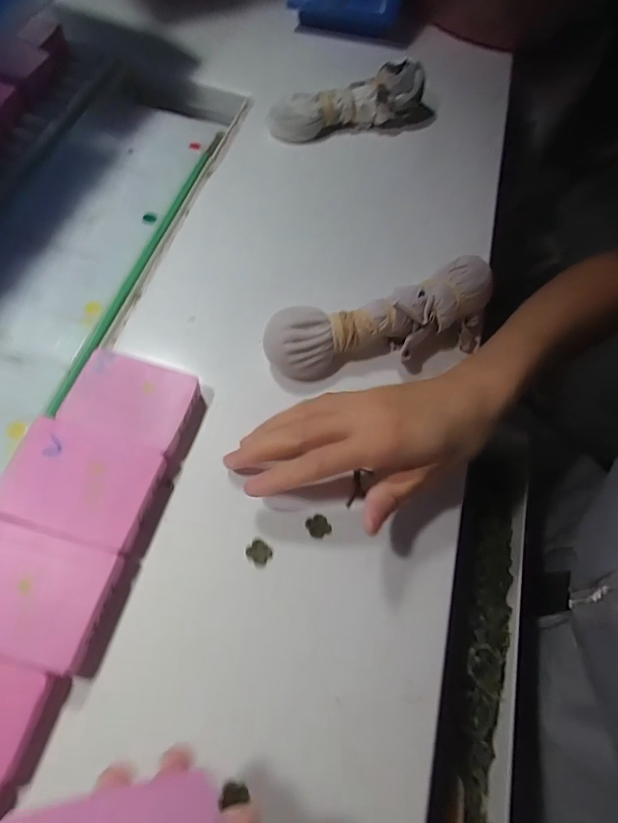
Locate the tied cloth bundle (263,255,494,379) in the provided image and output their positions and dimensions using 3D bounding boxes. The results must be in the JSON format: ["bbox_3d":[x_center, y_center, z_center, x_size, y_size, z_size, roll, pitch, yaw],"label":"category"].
[{"bbox_3d":[0.050,-0.060,0.319,0.164,0.050,0.053,-16,69,-17],"label":"tied cloth bundle"}]

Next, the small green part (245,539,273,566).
[{"bbox_3d":[-0.029,0.082,0.265,0.013,0.004,0.012,38,67,11],"label":"small green part"}]

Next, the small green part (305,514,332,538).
[{"bbox_3d":[0.006,0.069,0.275,0.013,0.004,0.013,3,65,-5],"label":"small green part"}]

